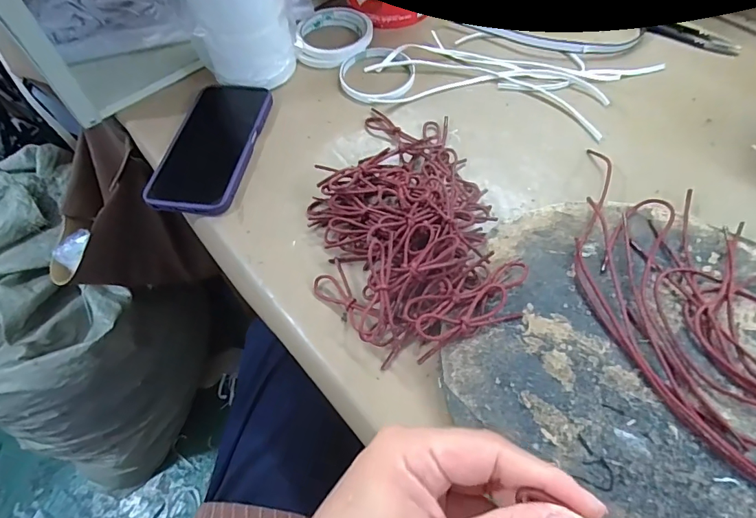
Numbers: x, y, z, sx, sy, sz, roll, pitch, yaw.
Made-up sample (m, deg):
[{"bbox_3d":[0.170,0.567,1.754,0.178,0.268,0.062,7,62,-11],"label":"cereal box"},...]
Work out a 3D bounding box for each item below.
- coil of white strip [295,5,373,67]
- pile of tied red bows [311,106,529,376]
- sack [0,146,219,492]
[{"bbox_3d":[-0.050,-0.264,0.528,0.086,0.022,0.100,-5,58,1],"label":"coil of white strip"},{"bbox_3d":[0.019,-0.042,0.366,0.145,0.033,0.229,-11,58,-2],"label":"pile of tied red bows"},{"bbox_3d":[-0.618,0.116,0.873,0.470,0.471,0.423,27,64,19],"label":"sack"}]

